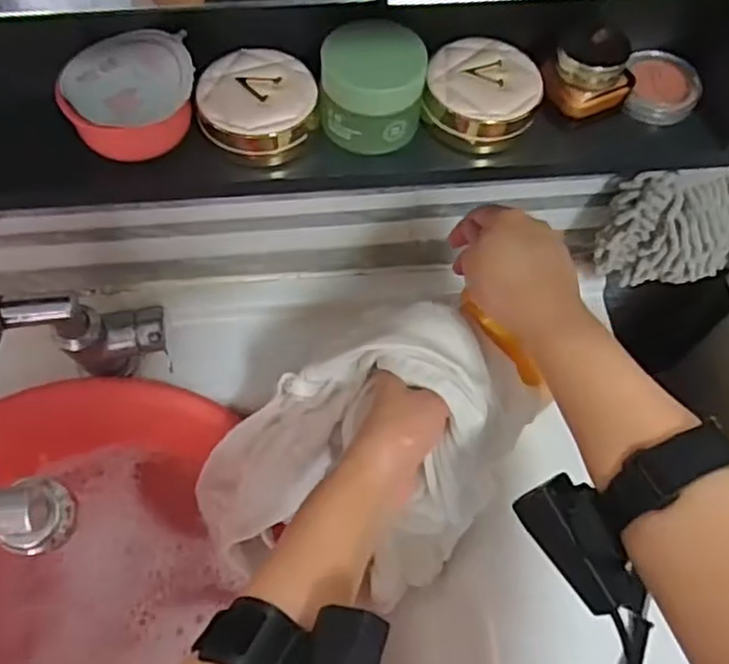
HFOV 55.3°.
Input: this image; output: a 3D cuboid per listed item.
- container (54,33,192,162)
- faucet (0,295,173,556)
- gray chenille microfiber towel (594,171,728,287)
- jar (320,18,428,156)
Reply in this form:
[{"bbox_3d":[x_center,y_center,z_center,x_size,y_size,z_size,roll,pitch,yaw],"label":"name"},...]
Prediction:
[{"bbox_3d":[-0.141,-0.141,0.421,0.079,0.045,0.070,-21,65,-14],"label":"container"},{"bbox_3d":[-0.238,0.053,0.533,0.110,0.128,0.279,6,32,0],"label":"faucet"},{"bbox_3d":[0.290,-0.100,0.611,0.143,0.115,0.078,-9,62,-8],"label":"gray chenille microfiber towel"},{"bbox_3d":[0.006,-0.149,0.425,0.062,0.053,0.052,-4,62,-5],"label":"jar"}]

